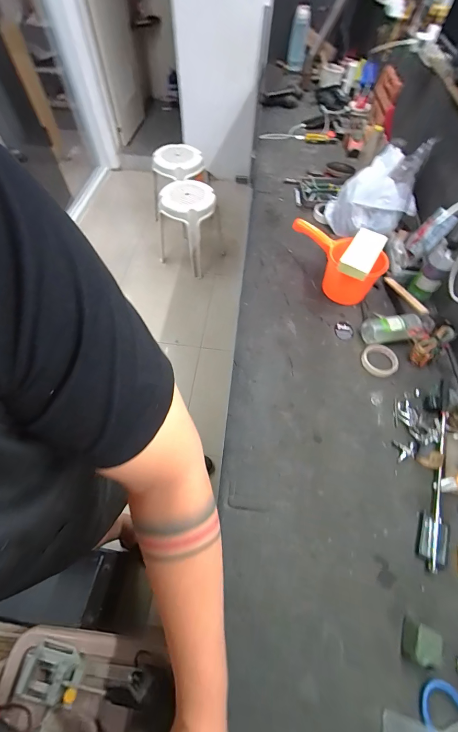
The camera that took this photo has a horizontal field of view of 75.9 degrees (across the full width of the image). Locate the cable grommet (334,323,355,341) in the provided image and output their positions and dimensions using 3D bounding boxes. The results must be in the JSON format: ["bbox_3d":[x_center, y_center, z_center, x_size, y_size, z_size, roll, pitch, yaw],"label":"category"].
[{"bbox_3d":[0.327,-0.095,0.826,0.051,0.009,0.056,-2,60,0],"label":"cable grommet"}]

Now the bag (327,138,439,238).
[{"bbox_3d":[0.485,-0.582,0.985,0.266,0.194,0.267,17,60,8],"label":"bag"}]

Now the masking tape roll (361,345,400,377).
[{"bbox_3d":[0.395,-0.014,0.767,0.090,0.014,0.089,0,60,1],"label":"masking tape roll"}]

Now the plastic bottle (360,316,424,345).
[{"bbox_3d":[0.446,-0.098,0.785,0.169,0.059,0.069,-1,60,0],"label":"plastic bottle"}]

